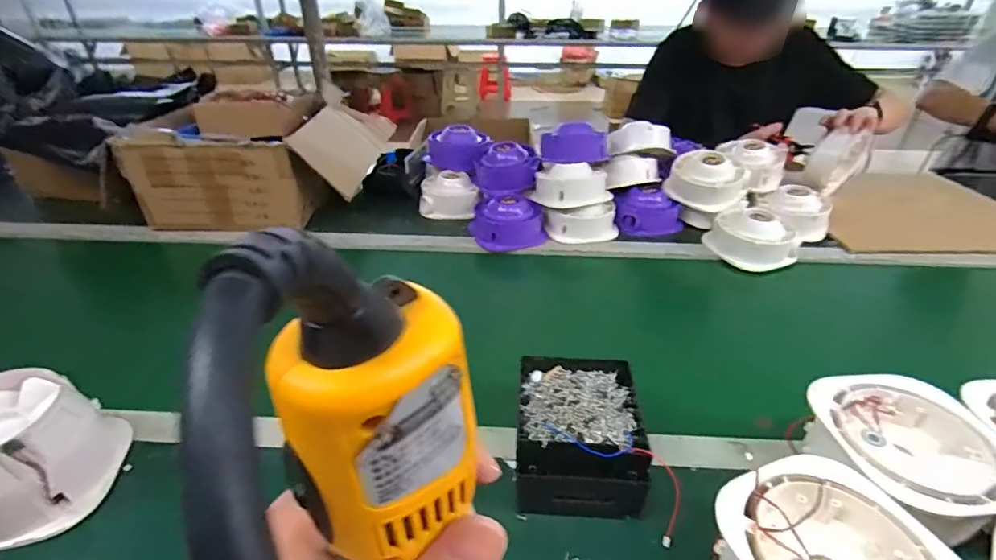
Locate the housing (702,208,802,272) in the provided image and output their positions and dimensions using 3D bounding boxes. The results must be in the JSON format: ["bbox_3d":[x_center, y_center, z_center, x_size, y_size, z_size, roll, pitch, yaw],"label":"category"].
[{"bbox_3d":[0.450,-0.080,0.845,0.130,0.074,0.119,-11,34,-17],"label":"housing"}]

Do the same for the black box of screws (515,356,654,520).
[{"bbox_3d":[0.079,0.147,0.473,0.119,0.061,0.154,3,33,4],"label":"black box of screws"}]

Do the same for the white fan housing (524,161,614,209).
[{"bbox_3d":[0.138,-0.185,0.902,0.128,0.066,0.104,-16,36,-23],"label":"white fan housing"}]

